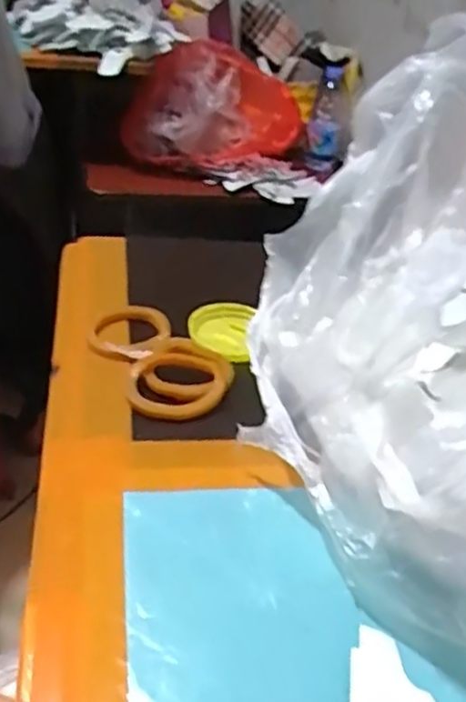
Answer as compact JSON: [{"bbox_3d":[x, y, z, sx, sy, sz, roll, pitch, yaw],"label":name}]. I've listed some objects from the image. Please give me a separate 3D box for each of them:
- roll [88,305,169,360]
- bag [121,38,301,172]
[{"bbox_3d":[-0.075,-0.015,0.517,0.054,0.009,0.064,14,36,12],"label":"roll"},{"bbox_3d":[-0.036,-0.439,1.283,0.315,0.181,0.162,-15,41,-29],"label":"bag"}]

